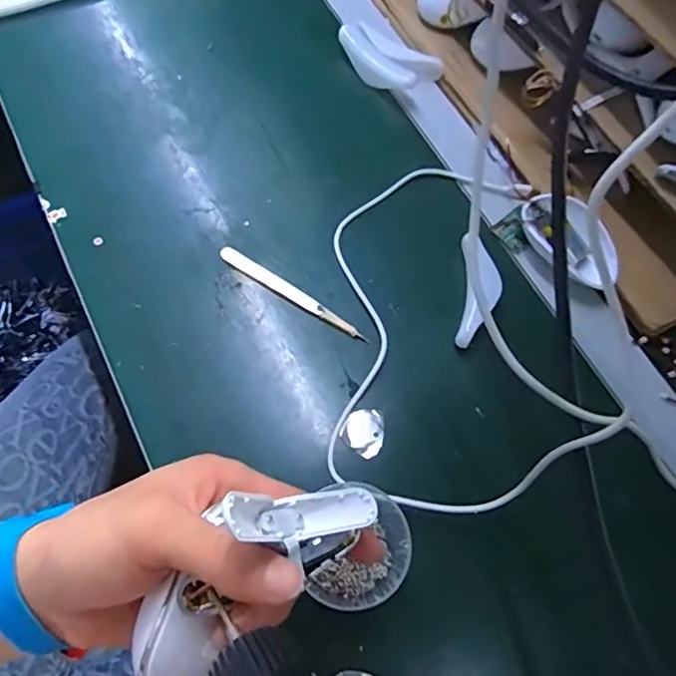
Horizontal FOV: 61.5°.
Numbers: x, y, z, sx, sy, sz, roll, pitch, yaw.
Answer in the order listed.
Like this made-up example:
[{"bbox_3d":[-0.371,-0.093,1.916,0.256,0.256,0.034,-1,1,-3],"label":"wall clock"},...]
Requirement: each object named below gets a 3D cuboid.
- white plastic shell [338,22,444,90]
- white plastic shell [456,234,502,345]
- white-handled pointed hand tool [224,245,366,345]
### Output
[{"bbox_3d":[0.040,-0.237,0.488,0.093,0.018,0.048,30,67,8],"label":"white plastic shell"},{"bbox_3d":[0.102,-0.035,0.411,0.029,0.008,0.087,8,66,-2],"label":"white plastic shell"},{"bbox_3d":[-0.033,-0.033,0.415,0.124,0.004,0.012,30,67,8],"label":"white-handled pointed hand tool"}]

